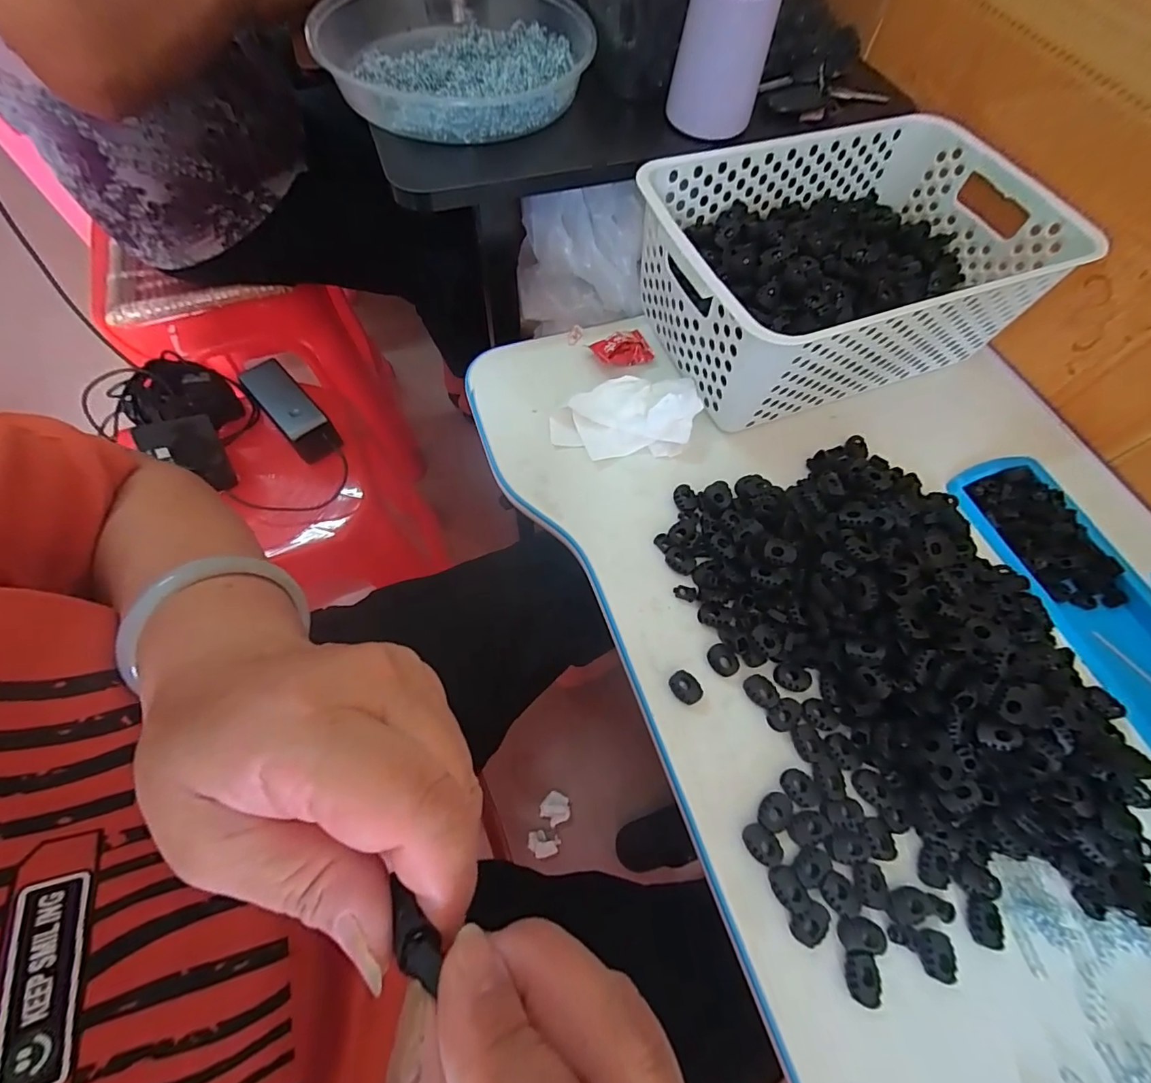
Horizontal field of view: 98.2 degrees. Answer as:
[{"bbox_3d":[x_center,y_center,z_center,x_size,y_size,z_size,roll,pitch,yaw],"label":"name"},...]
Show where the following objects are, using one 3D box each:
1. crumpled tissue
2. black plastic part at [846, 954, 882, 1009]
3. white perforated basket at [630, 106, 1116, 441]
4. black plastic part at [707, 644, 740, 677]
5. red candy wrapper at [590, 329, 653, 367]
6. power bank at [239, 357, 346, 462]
[{"bbox_3d":[0.038,-0.102,0.394,0.112,0.033,0.066,-5,64,-4],"label":"crumpled tissue"},{"bbox_3d":[0.150,0.227,0.259,0.015,0.007,0.021,7,64,2],"label":"black plastic part"},{"bbox_3d":[0.216,-0.227,0.411,0.312,0.103,0.196,-20,66,-11],"label":"white perforated basket"},{"bbox_3d":[0.098,0.078,0.328,0.016,0.008,0.020,-21,67,-12],"label":"black plastic part"},{"bbox_3d":[0.040,-0.171,0.431,0.049,0.018,0.034,-23,67,-12],"label":"red candy wrapper"},{"bbox_3d":[-0.328,-0.151,0.576,0.047,0.041,0.142,-39,71,-18],"label":"power bank"}]

